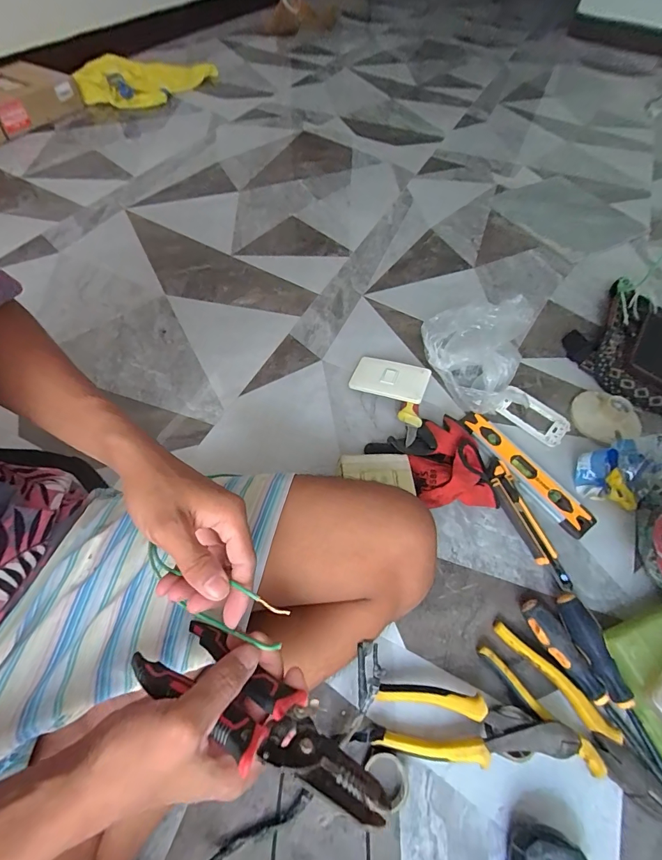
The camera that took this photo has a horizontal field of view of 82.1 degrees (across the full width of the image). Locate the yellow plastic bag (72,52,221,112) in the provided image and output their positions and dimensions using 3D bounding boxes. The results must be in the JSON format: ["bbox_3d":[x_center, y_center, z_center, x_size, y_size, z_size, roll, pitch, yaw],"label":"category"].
[{"bbox_3d":[-0.557,-1.098,1.186,0.206,0.082,0.471,19,58,9],"label":"yellow plastic bag"}]

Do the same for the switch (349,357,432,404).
[{"bbox_3d":[0.094,-0.083,0.605,0.116,0.015,0.066,16,63,19],"label":"switch"}]

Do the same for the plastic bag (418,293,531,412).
[{"bbox_3d":[0.228,-0.104,0.569,0.160,0.155,0.143,-10,58,-11],"label":"plastic bag"}]

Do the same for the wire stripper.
[{"bbox_3d":[-0.046,0.179,0.238,0.169,0.059,0.011,19,97,25],"label":"wire stripper"}]

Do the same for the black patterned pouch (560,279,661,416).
[{"bbox_3d":[0.563,-0.139,0.677,0.260,0.054,0.239,-34,66,-23],"label":"black patterned pouch"}]

